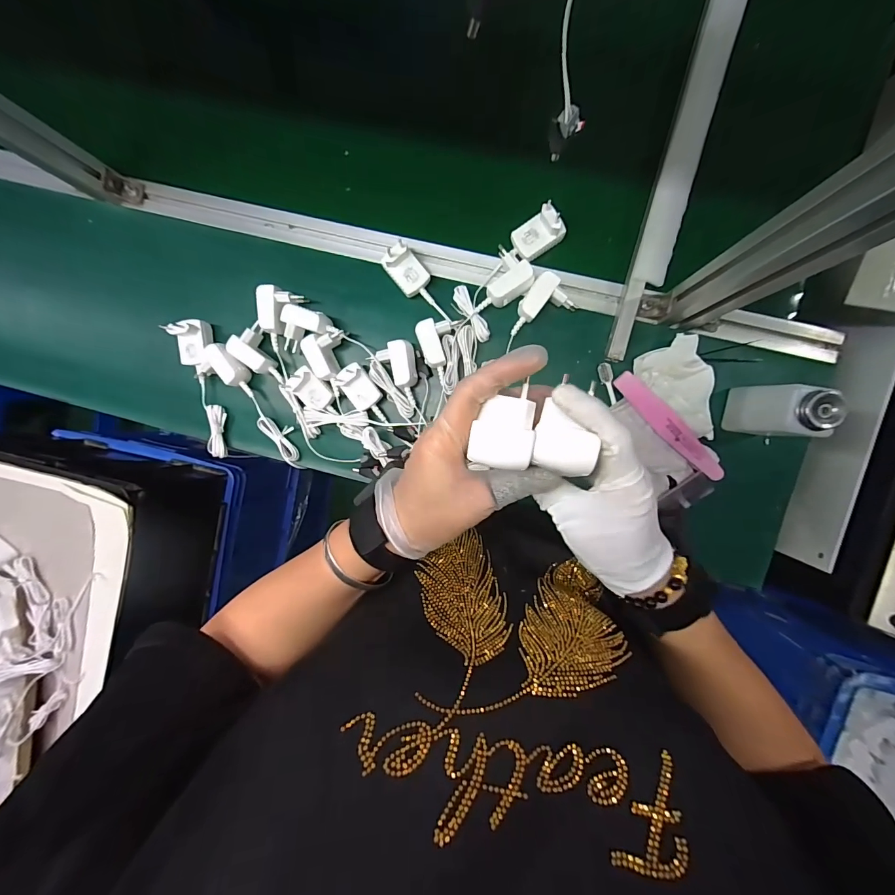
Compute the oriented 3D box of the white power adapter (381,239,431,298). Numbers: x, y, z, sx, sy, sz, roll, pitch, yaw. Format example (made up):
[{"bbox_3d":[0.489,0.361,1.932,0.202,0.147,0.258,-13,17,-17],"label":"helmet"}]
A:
[{"bbox_3d":[-0.052,-0.225,0.496,0.041,0.052,0.054,-38,90,7],"label":"white power adapter"}]

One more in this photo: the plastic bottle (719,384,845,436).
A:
[{"bbox_3d":[0.364,-0.039,0.430,0.044,0.126,0.052,10,95,5],"label":"plastic bottle"}]

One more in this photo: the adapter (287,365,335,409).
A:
[{"bbox_3d":[-0.181,-0.076,0.516,0.053,0.029,0.040,43,96,2],"label":"adapter"}]

